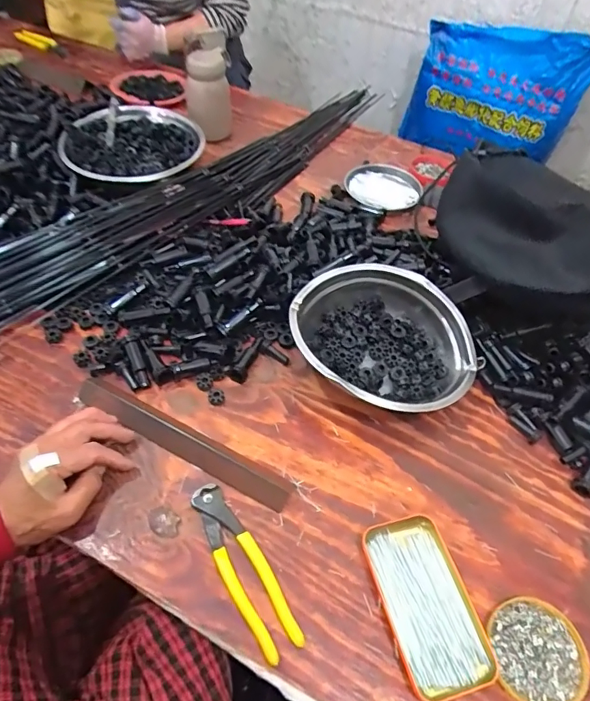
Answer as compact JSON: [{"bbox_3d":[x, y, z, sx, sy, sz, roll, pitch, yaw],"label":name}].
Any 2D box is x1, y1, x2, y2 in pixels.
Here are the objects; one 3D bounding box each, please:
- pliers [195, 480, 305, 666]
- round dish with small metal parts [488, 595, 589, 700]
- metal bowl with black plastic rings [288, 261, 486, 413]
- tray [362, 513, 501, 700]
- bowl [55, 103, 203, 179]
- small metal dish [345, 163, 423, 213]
[{"bbox_3d":[-0.049,0.196,0.438,0.039,0.015,0.160,-26,58,-23],"label":"pliers"},{"bbox_3d":[0.212,0.261,0.416,0.078,0.007,0.081,2,51,-3],"label":"round dish with small metal parts"},{"bbox_3d":[0.105,-0.006,0.567,0.199,0.085,0.189,2,51,-3],"label":"metal bowl with black plastic rings"},{"bbox_3d":[0.119,0.225,0.431,0.077,0.018,0.142,-11,53,-13],"label":"tray"},{"bbox_3d":[-0.260,-0.332,0.781,0.216,0.050,0.231,-4,52,-8],"label":"bowl"},{"bbox_3d":[0.162,-0.290,0.845,0.147,0.022,0.130,-20,56,-19],"label":"small metal dish"}]

